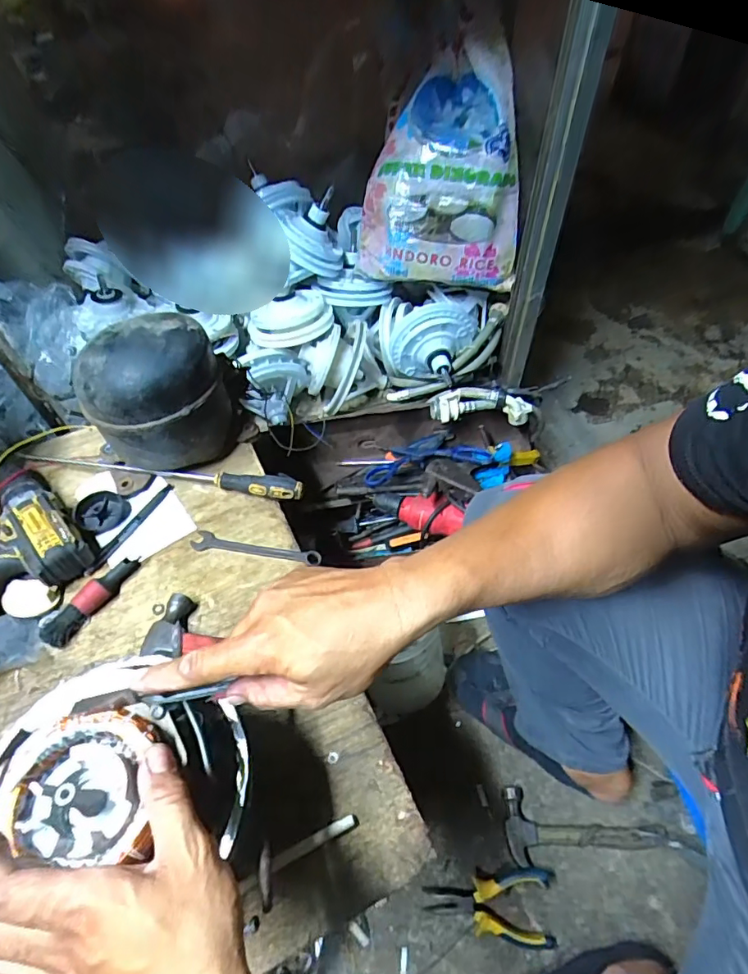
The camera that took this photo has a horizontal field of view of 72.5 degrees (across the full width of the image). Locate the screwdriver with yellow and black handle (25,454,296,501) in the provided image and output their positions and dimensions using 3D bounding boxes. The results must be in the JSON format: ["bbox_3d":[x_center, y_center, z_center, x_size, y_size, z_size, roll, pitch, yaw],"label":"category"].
[{"bbox_3d":[-0.271,-0.020,0.652,0.369,0.026,0.027,8,53,8],"label":"screwdriver with yellow and black handle"}]

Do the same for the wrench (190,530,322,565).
[{"bbox_3d":[-0.138,0.071,0.595,0.154,0.006,0.024,7,53,8],"label":"wrench"}]

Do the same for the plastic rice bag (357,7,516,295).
[{"bbox_3d":[0.107,-0.506,0.802,0.249,0.261,0.243,6,53,7],"label":"plastic rice bag"}]

